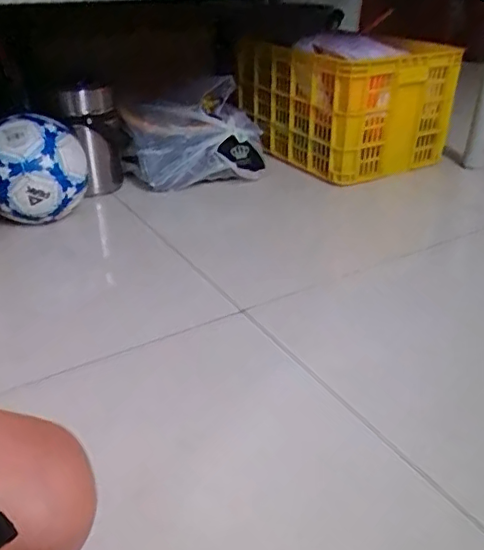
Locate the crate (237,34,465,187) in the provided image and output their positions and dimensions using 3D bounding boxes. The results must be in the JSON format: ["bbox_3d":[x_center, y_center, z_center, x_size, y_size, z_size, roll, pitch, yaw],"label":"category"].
[{"bbox_3d":[0.220,-0.406,1.299,0.259,0.289,0.515,-16,34,-26],"label":"crate"}]

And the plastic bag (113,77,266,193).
[{"bbox_3d":[-0.103,-0.290,1.226,0.301,0.173,0.156,-11,32,-19],"label":"plastic bag"}]

